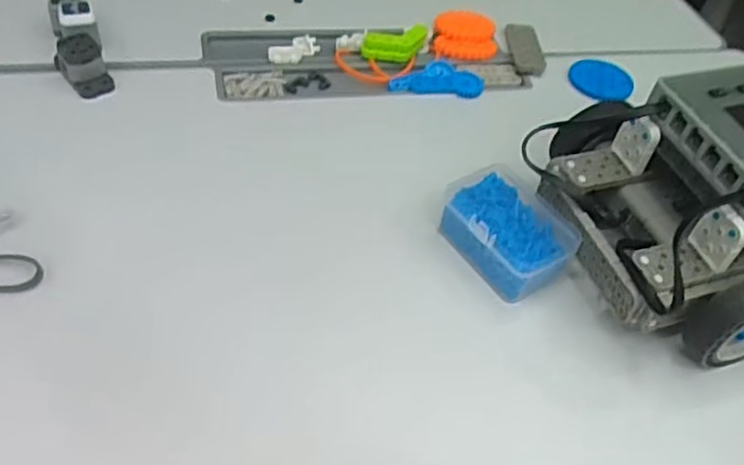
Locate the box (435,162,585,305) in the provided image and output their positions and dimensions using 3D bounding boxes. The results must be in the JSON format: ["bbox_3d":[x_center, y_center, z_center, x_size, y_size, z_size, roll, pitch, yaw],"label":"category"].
[{"bbox_3d":[0.081,0.002,0.413,0.059,0.039,0.077,-21,54,-25],"label":"box"}]

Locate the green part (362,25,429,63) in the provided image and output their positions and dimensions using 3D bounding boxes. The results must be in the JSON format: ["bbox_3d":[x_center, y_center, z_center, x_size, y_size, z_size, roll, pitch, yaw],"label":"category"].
[{"bbox_3d":[0.022,-0.147,0.539,0.059,0.014,0.027,-15,52,-21],"label":"green part"}]

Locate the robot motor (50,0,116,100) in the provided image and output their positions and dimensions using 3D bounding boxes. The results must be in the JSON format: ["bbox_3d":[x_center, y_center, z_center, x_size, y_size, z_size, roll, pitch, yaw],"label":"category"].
[{"bbox_3d":[-0.207,-0.136,0.481,0.032,0.029,0.094,-13,63,-18],"label":"robot motor"}]

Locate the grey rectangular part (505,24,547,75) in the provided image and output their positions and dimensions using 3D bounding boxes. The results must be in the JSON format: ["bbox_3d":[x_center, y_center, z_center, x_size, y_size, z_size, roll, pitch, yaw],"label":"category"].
[{"bbox_3d":[0.127,-0.153,0.565,0.028,0.006,0.071,6,47,-4],"label":"grey rectangular part"}]

